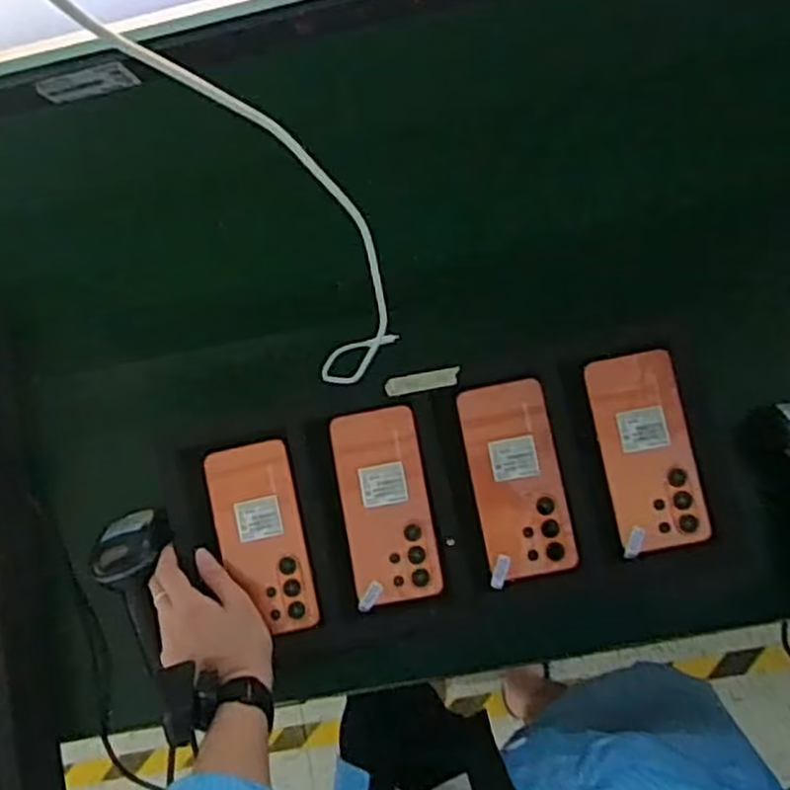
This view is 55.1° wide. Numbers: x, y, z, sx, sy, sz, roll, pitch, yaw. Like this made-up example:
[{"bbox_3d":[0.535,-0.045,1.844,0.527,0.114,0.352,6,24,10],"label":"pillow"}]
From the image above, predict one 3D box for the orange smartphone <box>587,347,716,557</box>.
[{"bbox_3d":[0.217,0.048,0.650,0.077,0.008,0.166,-10,82,3],"label":"orange smartphone"}]

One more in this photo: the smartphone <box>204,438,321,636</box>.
[{"bbox_3d":[-0.119,0.128,0.680,0.075,0.011,0.167,-12,82,3],"label":"smartphone"}]

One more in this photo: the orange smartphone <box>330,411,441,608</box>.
[{"bbox_3d":[-0.009,0.098,0.672,0.077,0.010,0.167,-10,82,4],"label":"orange smartphone"}]

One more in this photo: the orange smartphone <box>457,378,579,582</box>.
[{"bbox_3d":[0.106,0.073,0.661,0.077,0.010,0.167,-11,82,3],"label":"orange smartphone"}]

